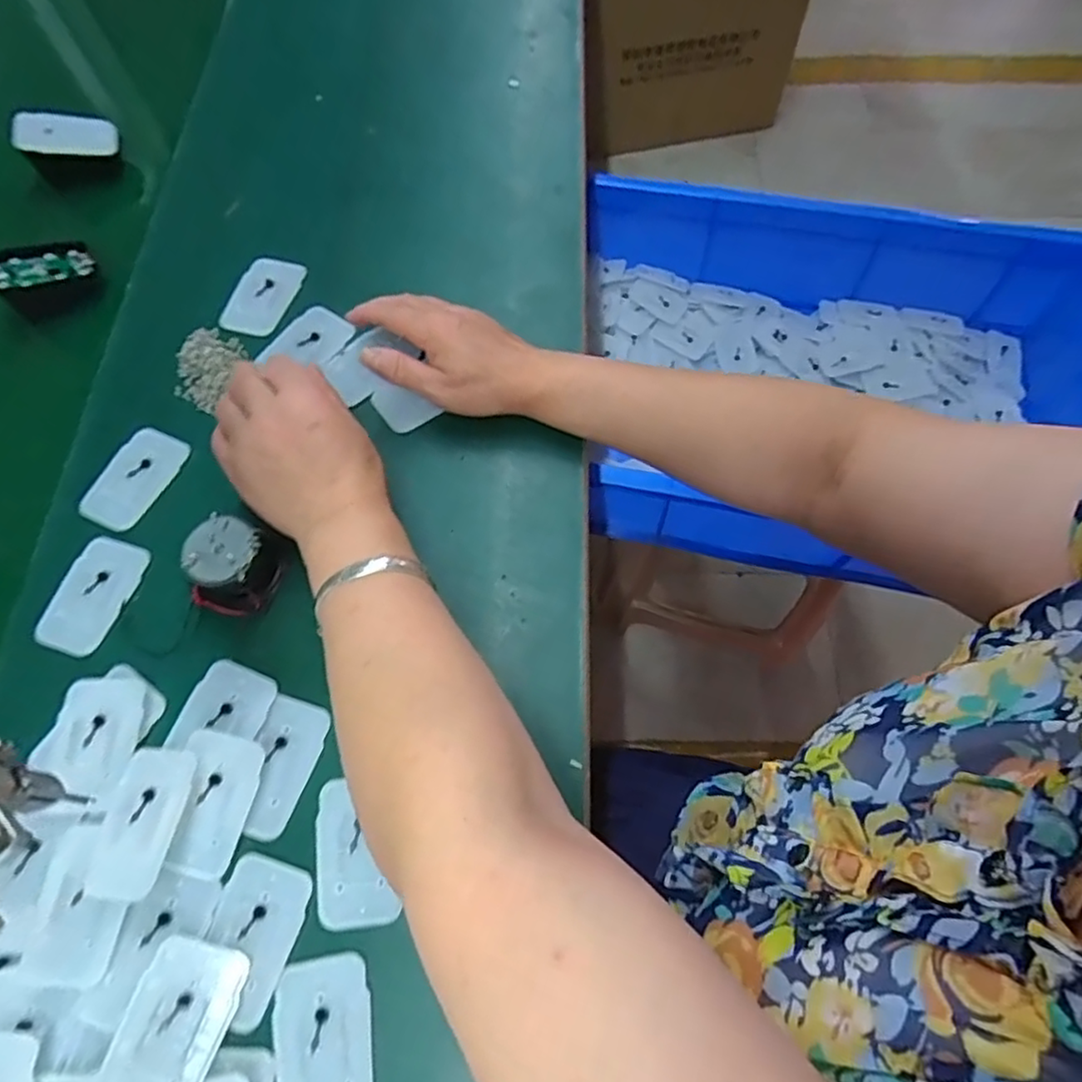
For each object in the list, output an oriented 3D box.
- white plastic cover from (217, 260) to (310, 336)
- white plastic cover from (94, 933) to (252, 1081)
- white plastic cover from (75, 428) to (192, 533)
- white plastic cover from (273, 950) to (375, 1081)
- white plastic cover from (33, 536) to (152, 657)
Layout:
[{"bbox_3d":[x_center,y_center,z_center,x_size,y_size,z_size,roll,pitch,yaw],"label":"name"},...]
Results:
[{"bbox_3d":[-0.212,-0.187,0.492,0.044,0.006,0.071,13,64,10],"label":"white plastic cover"},{"bbox_3d":[-0.170,0.226,0.299,0.044,0.004,0.070,24,63,-8],"label":"white plastic cover"},{"bbox_3d":[-0.270,-0.043,0.430,0.040,0.006,0.072,20,66,13],"label":"white plastic cover"},{"bbox_3d":[-0.102,0.236,0.304,0.044,0.004,0.070,-12,63,-2],"label":"white plastic cover"},{"bbox_3d":[-0.275,0.033,0.398,0.047,0.005,0.071,16,65,11],"label":"white plastic cover"}]

